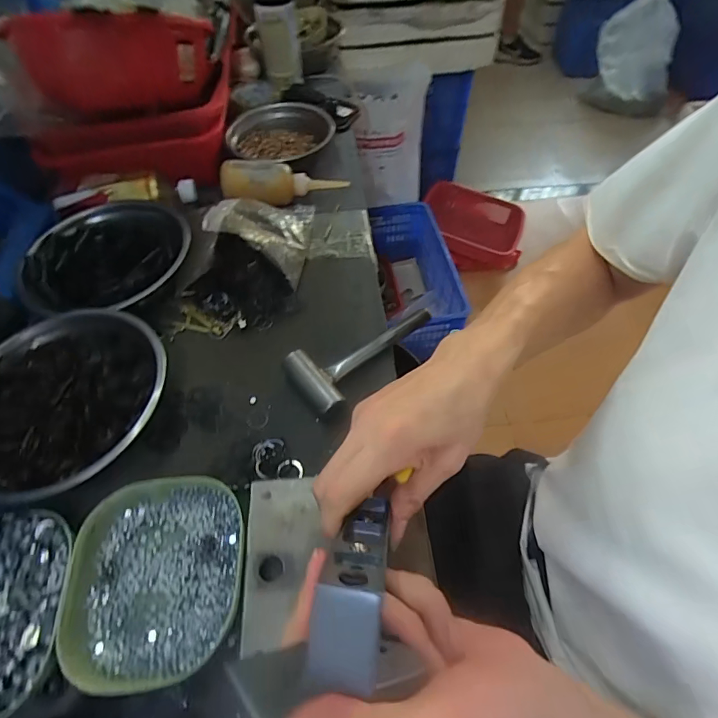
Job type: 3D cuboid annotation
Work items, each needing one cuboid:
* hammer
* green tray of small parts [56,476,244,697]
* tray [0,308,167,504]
[{"bbox_3d":[0.009,-0.009,0.484,0.165,0.032,0.074,-32,59,-18],"label":"hammer"},{"bbox_3d":[-0.165,0.177,0.368,0.132,0.027,0.149,-6,55,-1],"label":"green tray of small parts"},{"bbox_3d":[-0.285,0.045,0.445,0.196,0.060,0.188,-1,55,2],"label":"tray"}]

